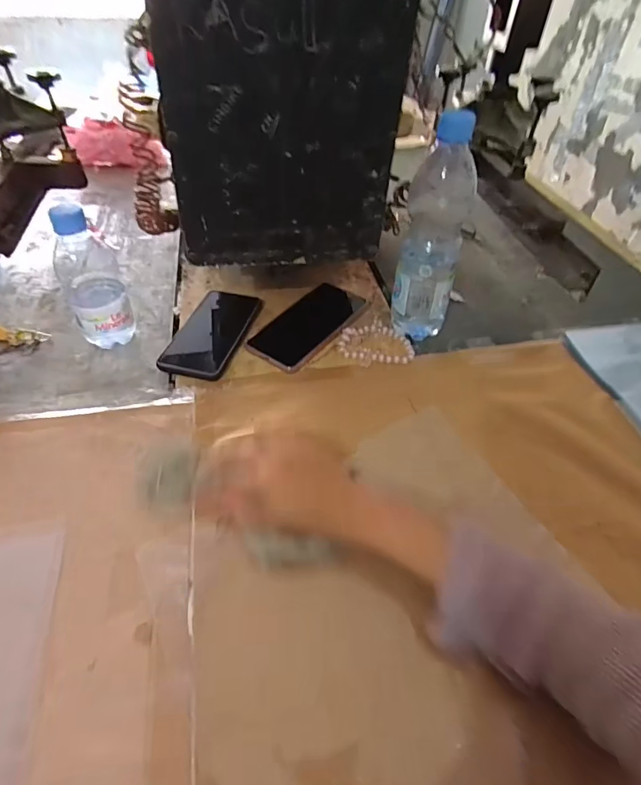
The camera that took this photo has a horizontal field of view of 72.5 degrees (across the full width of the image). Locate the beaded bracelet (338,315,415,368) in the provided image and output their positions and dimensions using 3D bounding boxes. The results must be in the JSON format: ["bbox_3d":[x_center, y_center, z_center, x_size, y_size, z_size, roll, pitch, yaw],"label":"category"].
[{"bbox_3d":[0.066,-0.059,0.531,0.084,0.009,0.084,1,47,-2],"label":"beaded bracelet"}]

